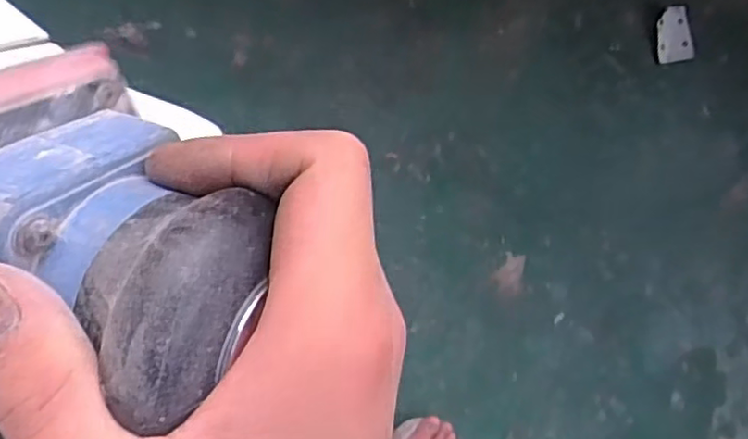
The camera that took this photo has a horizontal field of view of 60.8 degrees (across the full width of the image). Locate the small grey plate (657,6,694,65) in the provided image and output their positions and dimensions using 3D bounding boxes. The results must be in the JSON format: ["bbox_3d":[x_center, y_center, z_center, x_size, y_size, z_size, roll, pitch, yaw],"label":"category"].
[{"bbox_3d":[0.533,-0.328,1.127,0.057,0.009,0.097,-6,89,-6],"label":"small grey plate"}]

